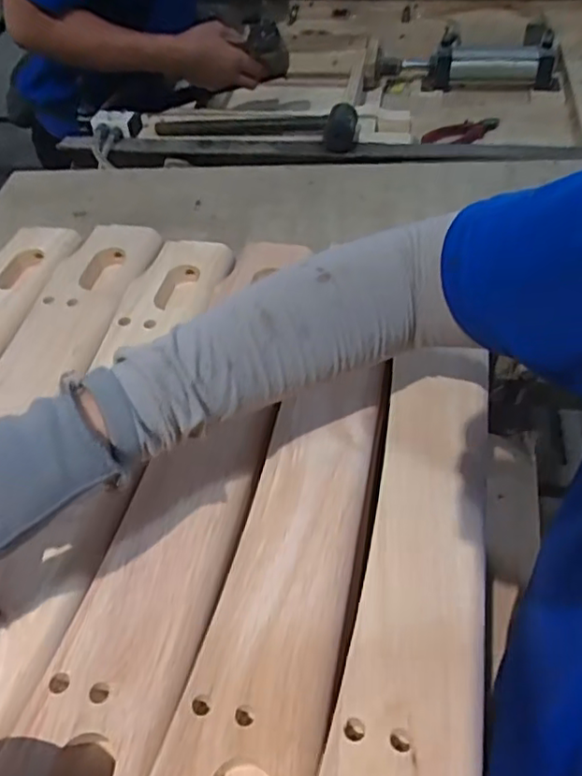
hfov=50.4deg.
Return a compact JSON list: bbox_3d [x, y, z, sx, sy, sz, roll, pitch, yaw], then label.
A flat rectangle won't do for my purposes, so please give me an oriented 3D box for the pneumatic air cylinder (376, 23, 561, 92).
[{"bbox_3d":[0.360,-0.667,1.257,0.358,0.076,0.147,5,50,10],"label":"pneumatic air cylinder"}]

